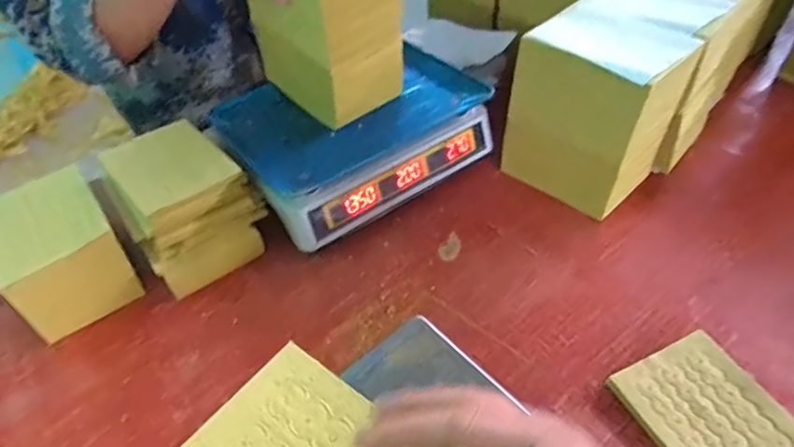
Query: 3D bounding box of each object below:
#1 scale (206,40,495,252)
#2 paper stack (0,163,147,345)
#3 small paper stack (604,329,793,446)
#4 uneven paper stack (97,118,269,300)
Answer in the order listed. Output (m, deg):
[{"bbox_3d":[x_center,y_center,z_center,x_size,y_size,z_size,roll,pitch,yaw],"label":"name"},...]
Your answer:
[{"bbox_3d":[-0.053,-0.123,0.746,0.338,0.111,0.244,-30,51,-24],"label":"scale"},{"bbox_3d":[-0.399,0.033,0.618,0.128,0.105,0.167,-30,50,-23],"label":"paper stack"},{"bbox_3d":[0.294,0.184,0.481,0.119,0.020,0.158,-21,47,-16],"label":"small paper stack"},{"bbox_3d":[-0.260,-0.022,0.658,0.139,0.120,0.170,-30,50,-24],"label":"uneven paper stack"}]

